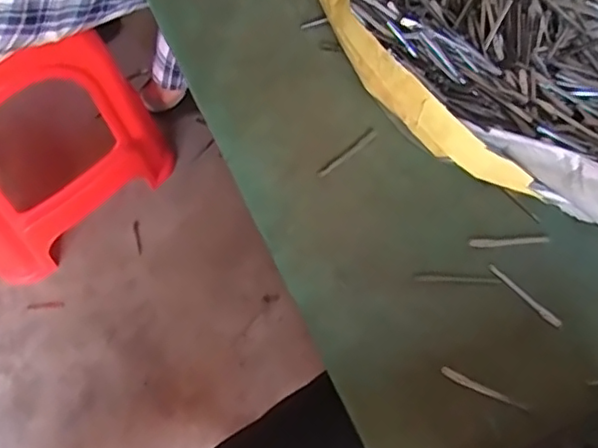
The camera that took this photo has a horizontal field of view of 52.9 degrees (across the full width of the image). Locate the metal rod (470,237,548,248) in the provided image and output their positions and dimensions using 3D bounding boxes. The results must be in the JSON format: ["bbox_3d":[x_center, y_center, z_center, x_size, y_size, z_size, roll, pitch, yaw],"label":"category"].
[{"bbox_3d":[0.172,0.015,0.492,0.064,0.004,0.007,-3,66,-1],"label":"metal rod"}]

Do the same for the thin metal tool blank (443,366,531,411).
[{"bbox_3d":[0.136,0.122,0.441,0.065,0.004,0.007,25,68,11],"label":"thin metal tool blank"}]

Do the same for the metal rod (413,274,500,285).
[{"bbox_3d":[0.123,0.042,0.466,0.065,0.004,0.006,2,66,1],"label":"metal rod"}]

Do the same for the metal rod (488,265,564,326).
[{"bbox_3d":[0.179,0.056,0.475,0.006,0.004,0.067,-41,72,-16],"label":"metal rod"}]

